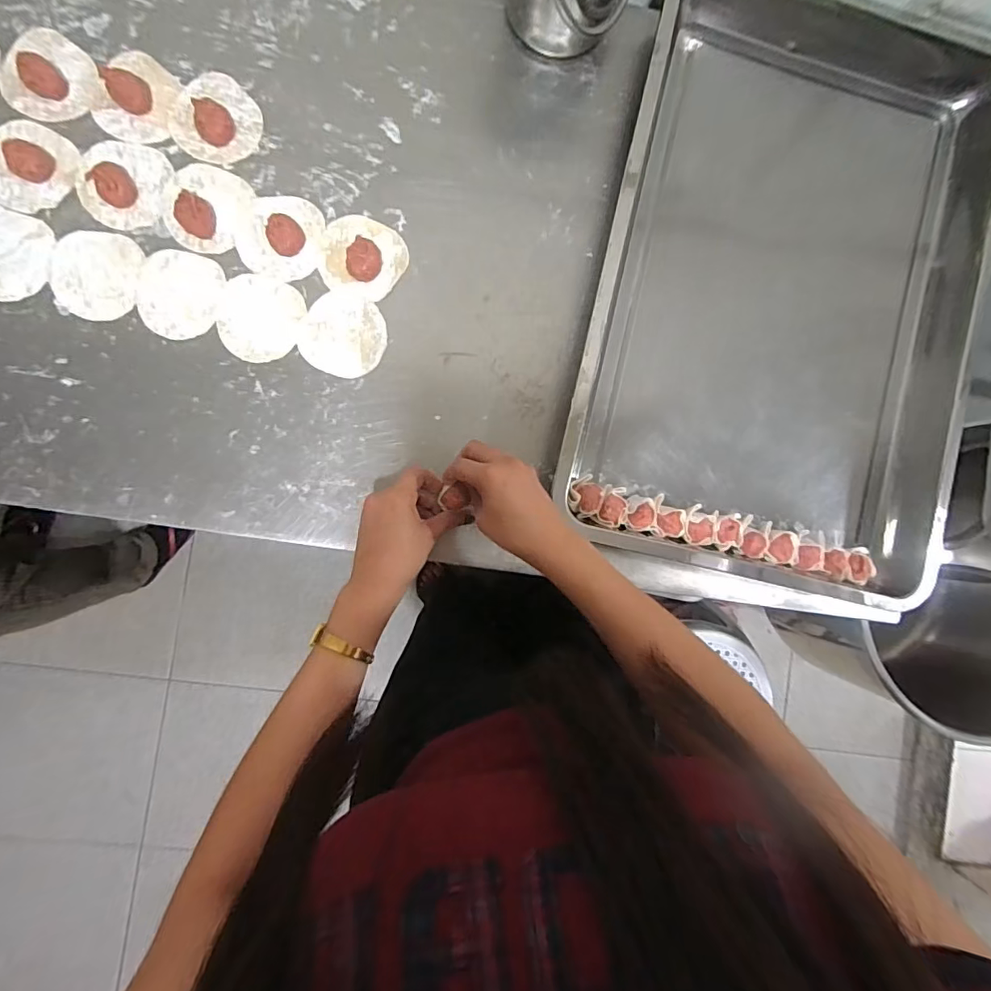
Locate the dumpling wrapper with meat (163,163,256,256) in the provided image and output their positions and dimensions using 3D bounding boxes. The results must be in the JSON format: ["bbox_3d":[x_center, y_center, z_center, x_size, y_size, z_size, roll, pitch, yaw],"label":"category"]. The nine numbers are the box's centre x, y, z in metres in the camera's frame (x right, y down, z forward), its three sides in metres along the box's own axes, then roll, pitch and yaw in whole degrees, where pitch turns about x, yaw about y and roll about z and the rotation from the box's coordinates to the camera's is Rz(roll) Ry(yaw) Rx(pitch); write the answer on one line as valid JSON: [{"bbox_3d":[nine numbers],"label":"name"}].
[{"bbox_3d":[-0.277,-0.275,0.475,0.072,0.018,0.081,21,87,-6],"label":"dumpling wrapper with meat"}]

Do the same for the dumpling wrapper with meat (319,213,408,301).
[{"bbox_3d":[-0.128,-0.233,0.486,0.078,0.017,0.078,13,88,-6],"label":"dumpling wrapper with meat"}]

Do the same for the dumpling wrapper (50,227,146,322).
[{"bbox_3d":[-0.373,-0.206,0.468,0.077,0.004,0.082,0,89,-7],"label":"dumpling wrapper"}]

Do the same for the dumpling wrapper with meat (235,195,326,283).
[{"bbox_3d":[-0.207,-0.250,0.480,0.076,0.016,0.081,0,89,-7],"label":"dumpling wrapper with meat"}]

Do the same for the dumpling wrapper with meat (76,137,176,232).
[{"bbox_3d":[-0.350,-0.293,0.468,0.081,0.011,0.081,0,89,-7],"label":"dumpling wrapper with meat"}]

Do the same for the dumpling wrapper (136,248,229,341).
[{"bbox_3d":[-0.299,-0.190,0.474,0.074,0.004,0.082,17,87,-6],"label":"dumpling wrapper"}]

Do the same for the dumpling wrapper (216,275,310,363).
[{"bbox_3d":[-0.225,-0.170,0.482,0.075,0.004,0.080,16,88,-6],"label":"dumpling wrapper"}]

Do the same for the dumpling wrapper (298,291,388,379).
[{"bbox_3d":[-0.146,-0.156,0.489,0.077,0.004,0.077,0,89,-7],"label":"dumpling wrapper"}]

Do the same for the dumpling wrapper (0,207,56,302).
[{"bbox_3d":[-0.449,-0.221,0.462,0.076,0.004,0.082,10,87,-7],"label":"dumpling wrapper"}]

